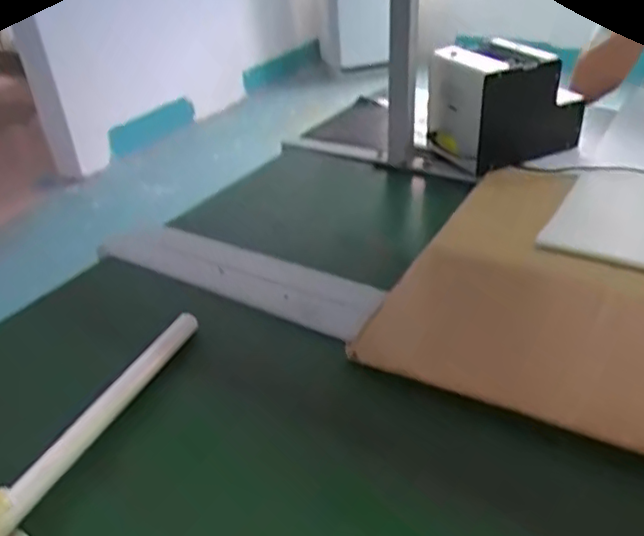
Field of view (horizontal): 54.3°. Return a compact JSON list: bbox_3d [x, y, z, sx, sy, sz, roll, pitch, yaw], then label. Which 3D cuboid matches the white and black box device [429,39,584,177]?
[{"bbox_3d":[0.265,-0.225,0.888,0.197,0.168,0.115,-17,35,-21],"label":"white and black box device"}]

